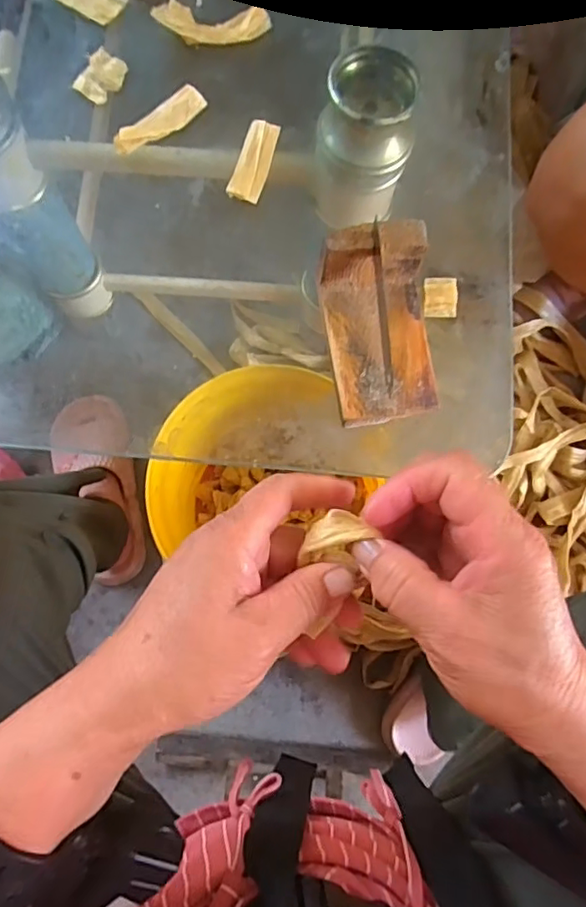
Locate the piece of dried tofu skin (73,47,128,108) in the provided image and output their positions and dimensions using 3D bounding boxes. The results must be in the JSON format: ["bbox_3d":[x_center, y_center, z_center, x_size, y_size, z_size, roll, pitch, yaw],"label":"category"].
[{"bbox_3d":[-0.138,-0.271,0.410,0.028,0.004,0.041,23,78,4],"label":"piece of dried tofu skin"}]

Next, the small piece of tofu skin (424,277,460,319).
[{"bbox_3d":[0.099,-0.104,0.381,0.022,0.006,0.026,2,77,-1],"label":"small piece of tofu skin"}]

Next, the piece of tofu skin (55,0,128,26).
[{"bbox_3d":[-0.151,-0.338,0.423,0.051,0.004,0.028,29,78,5],"label":"piece of tofu skin"}]

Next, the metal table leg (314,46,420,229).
[{"bbox_3d":[0.056,-0.229,0.596,0.076,0.359,0.072,11,77,1],"label":"metal table leg"}]

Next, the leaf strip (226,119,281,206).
[{"bbox_3d":[-0.027,-0.204,0.395,0.023,0.008,0.060,14,77,2],"label":"leaf strip"}]

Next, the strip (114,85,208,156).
[{"bbox_3d":[-0.093,-0.232,0.397,0.073,0.006,0.019,-43,111,-15],"label":"strip"}]

